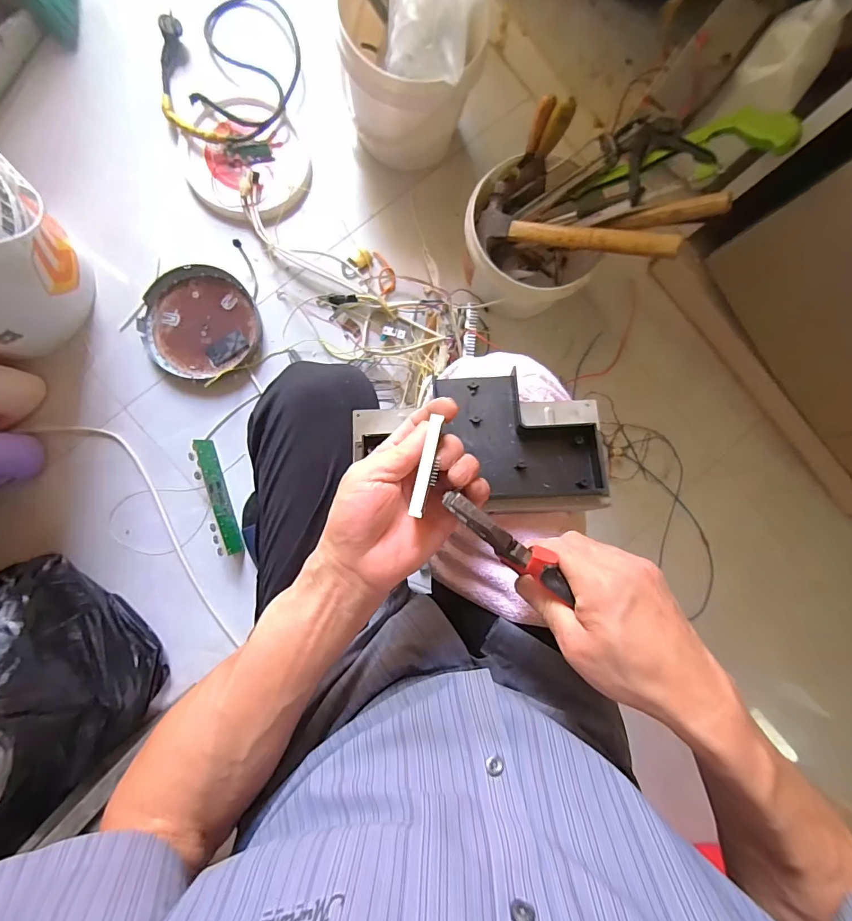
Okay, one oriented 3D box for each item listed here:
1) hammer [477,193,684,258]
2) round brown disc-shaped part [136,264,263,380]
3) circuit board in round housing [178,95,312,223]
[{"bbox_3d":[0.225,-0.348,0.664,0.301,0.031,0.074,21,85,21],"label":"hammer"},{"bbox_3d":[-0.405,-0.249,0.786,0.204,0.019,0.195,0,88,-6],"label":"round brown disc-shaped part"},{"bbox_3d":[-0.325,-0.546,0.791,0.228,0.033,0.215,41,84,-3],"label":"circuit board in round housing"}]

